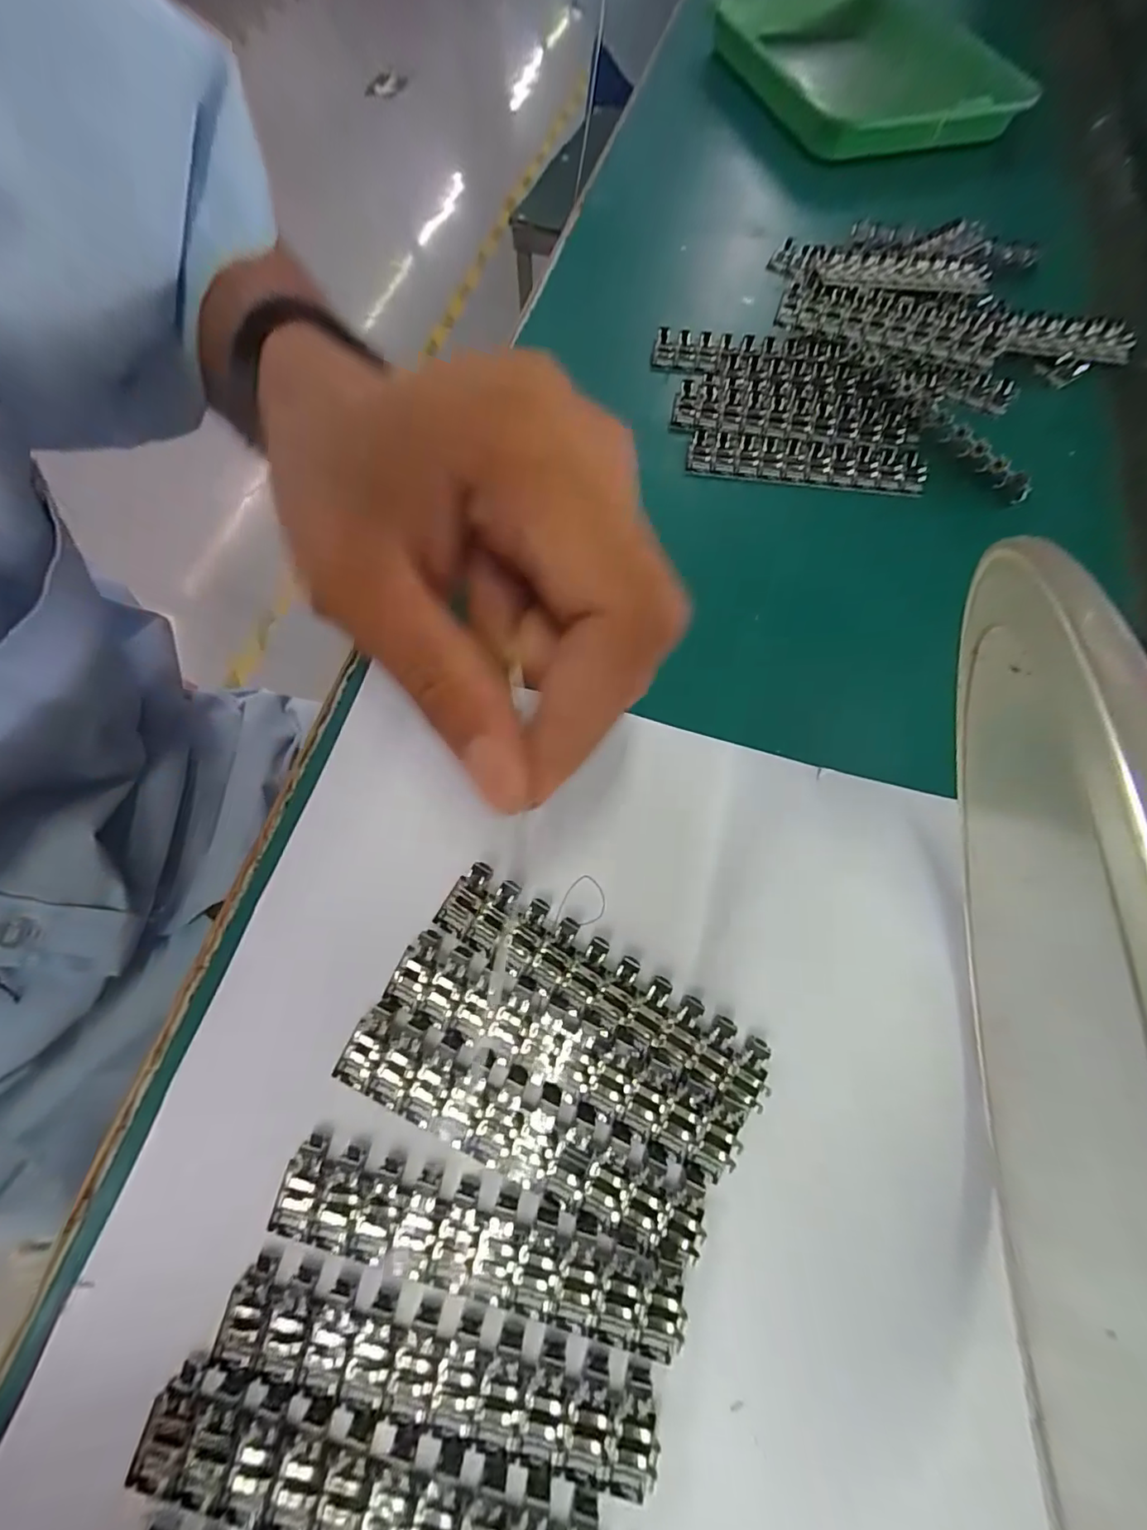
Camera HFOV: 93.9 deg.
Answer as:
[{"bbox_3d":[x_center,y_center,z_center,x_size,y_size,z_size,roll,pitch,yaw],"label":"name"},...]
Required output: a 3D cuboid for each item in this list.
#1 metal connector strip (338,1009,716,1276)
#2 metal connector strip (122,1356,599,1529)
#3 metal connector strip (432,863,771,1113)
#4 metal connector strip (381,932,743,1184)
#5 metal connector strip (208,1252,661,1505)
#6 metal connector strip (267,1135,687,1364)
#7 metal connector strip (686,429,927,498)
[{"bbox_3d":[-0.016,0.102,0.152,0.108,0.004,0.026,23,70,8],"label":"metal connector strip"},{"bbox_3d":[-0.048,0.170,0.124,0.109,0.005,0.025,14,68,5],"label":"metal connector strip"},{"bbox_3d":[0.009,0.067,0.164,0.109,0.008,0.023,29,71,11],"label":"metal connector strip"},{"bbox_3d":[-0.004,0.085,0.159,0.109,0.005,0.024,25,70,9],"label":"metal connector strip"},{"bbox_3d":[-0.034,0.151,0.134,0.109,0.006,0.027,13,67,5],"label":"metal connector strip"},{"bbox_3d":[-0.025,0.127,0.143,0.109,0.004,0.026,12,67,5],"label":"metal connector strip"},{"bbox_3d":[0.109,-0.142,0.252,0.108,0.004,0.023,7,83,1],"label":"metal connector strip"}]

